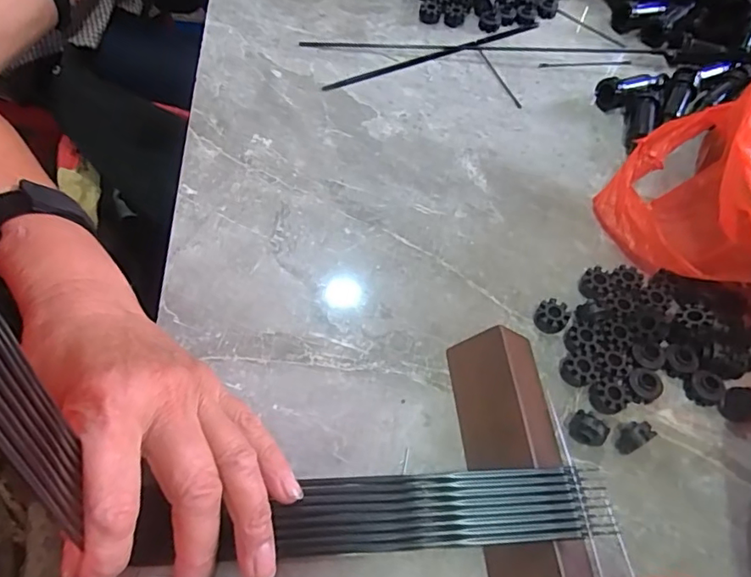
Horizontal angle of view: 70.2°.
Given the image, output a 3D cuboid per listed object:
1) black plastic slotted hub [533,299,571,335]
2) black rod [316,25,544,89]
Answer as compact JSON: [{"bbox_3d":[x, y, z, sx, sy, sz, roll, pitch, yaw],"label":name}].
[{"bbox_3d":[0.105,0.017,0.321,0.019,0.013,0.018,2,59,-3],"label":"black plastic slotted hub"},{"bbox_3d":[0.054,-0.197,0.453,0.212,0.006,0.011,-23,63,-17],"label":"black rod"}]

